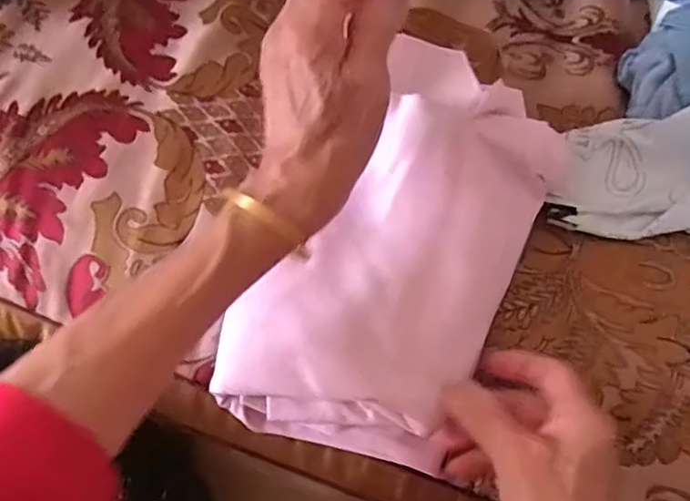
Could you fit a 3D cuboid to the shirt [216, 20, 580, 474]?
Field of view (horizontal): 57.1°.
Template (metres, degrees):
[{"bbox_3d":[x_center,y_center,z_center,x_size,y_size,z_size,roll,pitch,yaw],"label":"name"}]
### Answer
[{"bbox_3d":[0.038,-0.001,0.381,0.129,0.058,0.264,27,82,12],"label":"shirt"}]

